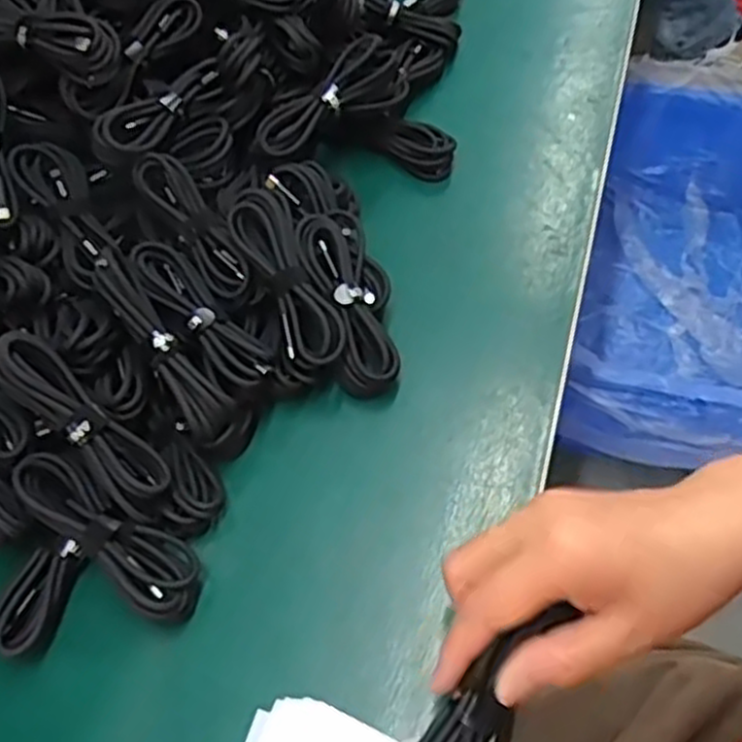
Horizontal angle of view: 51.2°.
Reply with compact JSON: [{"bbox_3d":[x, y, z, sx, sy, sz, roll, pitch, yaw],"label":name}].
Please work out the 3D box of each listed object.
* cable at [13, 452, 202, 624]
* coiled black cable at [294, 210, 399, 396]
[{"bbox_3d":[-0.131,0.080,0.387,0.109,0.022,0.036,33,64,16],"label":"cable"},{"bbox_3d":[-0.011,-0.040,0.452,0.046,0.033,0.112,-14,76,-10],"label":"coiled black cable"}]

